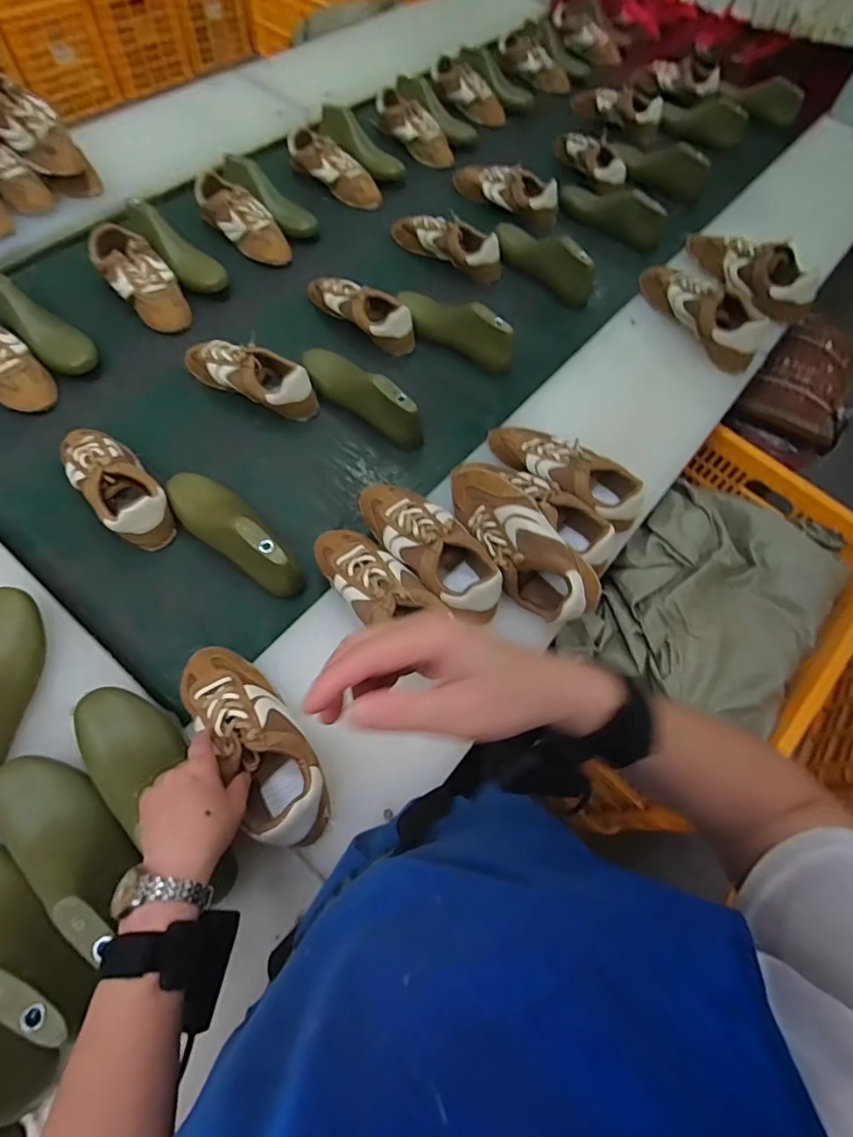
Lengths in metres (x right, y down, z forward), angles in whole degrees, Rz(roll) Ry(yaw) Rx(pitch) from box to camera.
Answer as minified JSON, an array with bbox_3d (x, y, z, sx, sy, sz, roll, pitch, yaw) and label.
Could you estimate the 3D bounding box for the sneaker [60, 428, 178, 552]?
[{"bbox_3d":[-0.419,-0.121,0.681,0.084,0.060,0.220,-37,73,-19],"label":"sneaker"}]

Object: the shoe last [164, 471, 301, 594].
[{"bbox_3d":[-0.247,-0.054,0.656,0.231,0.086,0.069,35,67,11],"label":"shoe last"}]

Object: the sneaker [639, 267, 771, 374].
[{"bbox_3d":[0.453,-0.434,0.844,0.084,0.073,0.257,-24,70,-15],"label":"sneaker"}]

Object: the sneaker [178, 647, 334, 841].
[{"bbox_3d":[-0.174,0.167,0.509,0.084,0.068,0.221,-34,65,-19],"label":"sneaker"}]

